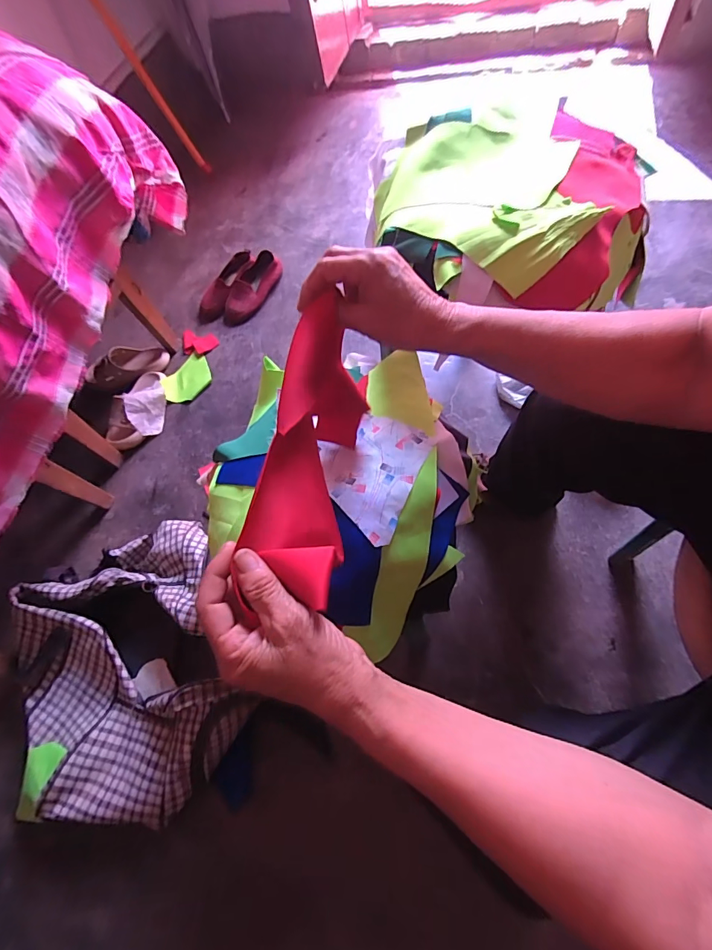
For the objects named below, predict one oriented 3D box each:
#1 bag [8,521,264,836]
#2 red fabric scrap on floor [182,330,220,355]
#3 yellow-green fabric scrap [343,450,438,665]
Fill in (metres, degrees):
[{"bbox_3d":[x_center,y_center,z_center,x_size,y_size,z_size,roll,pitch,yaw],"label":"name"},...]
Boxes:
[{"bbox_3d":[-0.375,0.313,0.711,0.352,0.134,0.444,-25,62,-2],"label":"bag"},{"bbox_3d":[-0.398,-0.340,1.095,0.090,0.011,0.069,-5,63,8],"label":"red fabric scrap on floor"},{"bbox_3d":[0.052,0.091,0.482,0.052,0.033,0.233,17,90,11],"label":"yellow-green fabric scrap"}]

